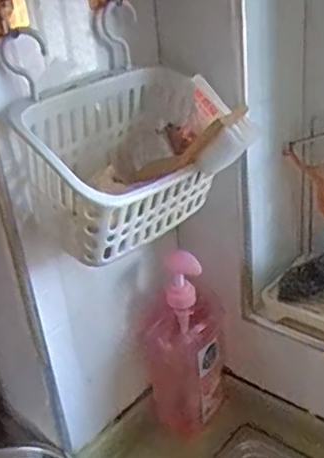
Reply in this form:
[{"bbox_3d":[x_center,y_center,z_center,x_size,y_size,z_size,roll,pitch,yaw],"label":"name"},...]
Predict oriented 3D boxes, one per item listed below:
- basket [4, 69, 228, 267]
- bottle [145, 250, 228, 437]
[{"bbox_3d":[-0.032,-0.067,0.583,0.223,0.136,0.129,-29,36,-34],"label":"basket"},{"bbox_3d":[0.032,0.150,0.767,0.102,0.250,0.066,-7,30,0],"label":"bottle"}]

